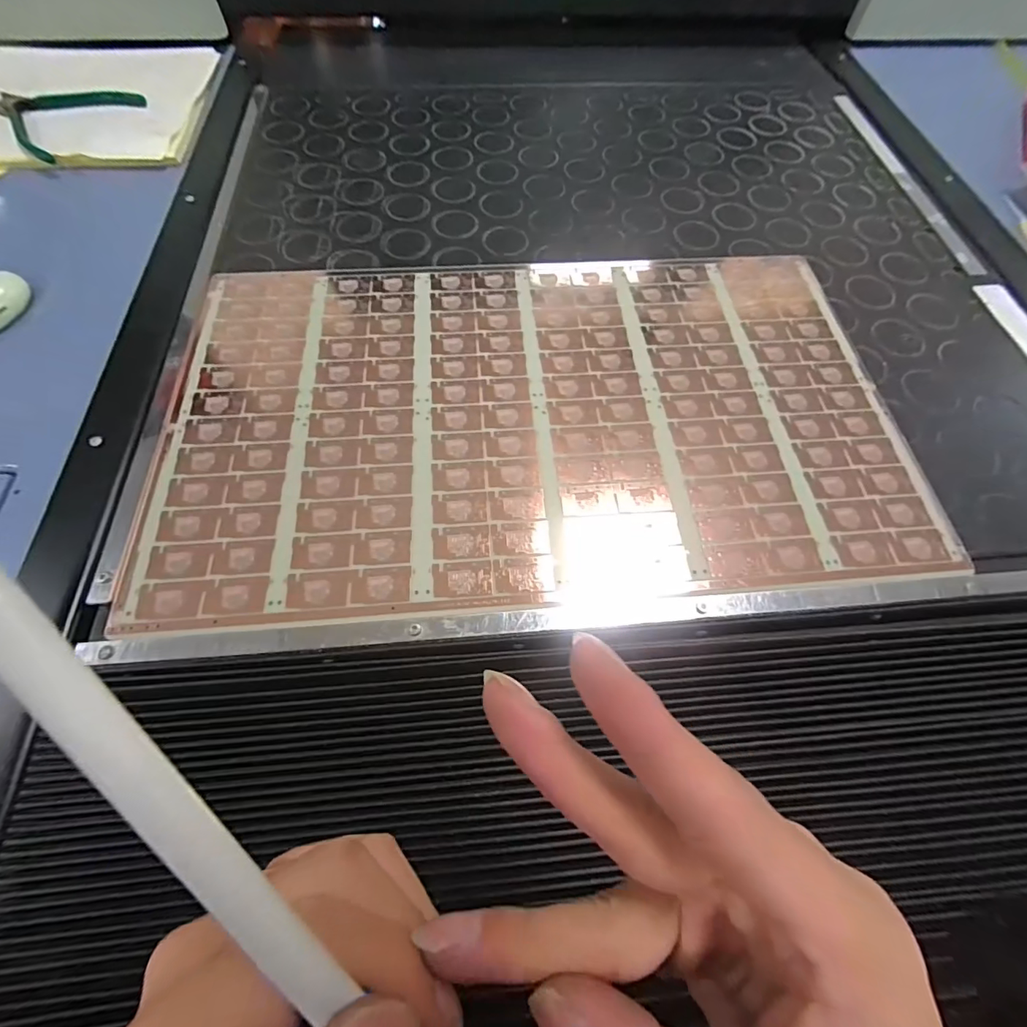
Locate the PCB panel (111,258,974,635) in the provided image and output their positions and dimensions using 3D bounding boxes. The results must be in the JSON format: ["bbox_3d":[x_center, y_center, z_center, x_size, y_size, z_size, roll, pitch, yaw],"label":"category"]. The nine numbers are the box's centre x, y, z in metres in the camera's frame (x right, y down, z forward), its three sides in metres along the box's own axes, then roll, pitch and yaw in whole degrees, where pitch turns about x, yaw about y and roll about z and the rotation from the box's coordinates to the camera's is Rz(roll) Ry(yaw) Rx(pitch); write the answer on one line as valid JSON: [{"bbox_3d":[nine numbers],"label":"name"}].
[{"bbox_3d":[0.017,-0.081,0.337,0.505,0.009,0.296,-4,64,-4],"label":"PCB panel"}]

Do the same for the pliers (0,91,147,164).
[{"bbox_3d":[-0.476,-0.411,0.472,0.132,0.011,0.128,22,65,8],"label":"pliers"}]

